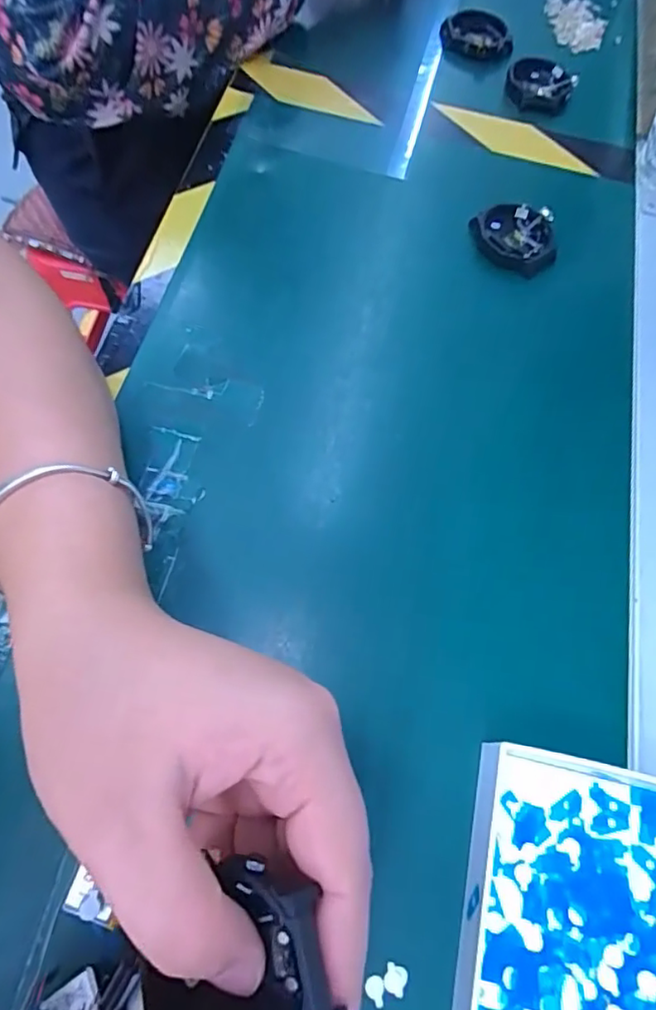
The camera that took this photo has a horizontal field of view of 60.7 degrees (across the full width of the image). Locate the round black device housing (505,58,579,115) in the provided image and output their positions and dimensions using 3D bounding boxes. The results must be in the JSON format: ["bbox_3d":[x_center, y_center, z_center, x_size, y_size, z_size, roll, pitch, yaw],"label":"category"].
[{"bbox_3d":[0.166,-0.320,0.428,0.047,0.016,0.044,-1,64,1],"label":"round black device housing"}]

